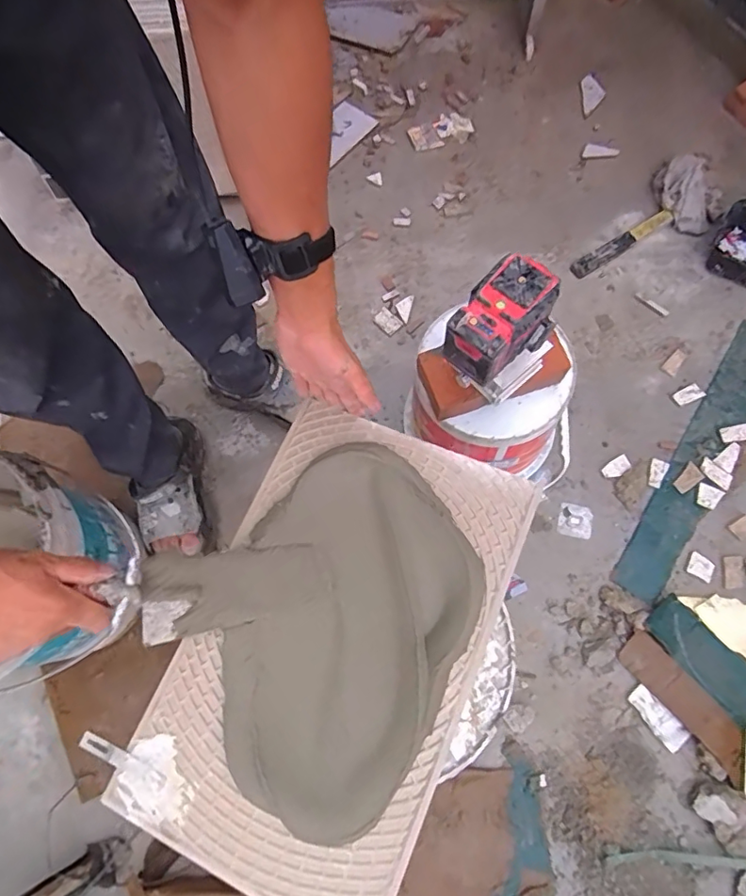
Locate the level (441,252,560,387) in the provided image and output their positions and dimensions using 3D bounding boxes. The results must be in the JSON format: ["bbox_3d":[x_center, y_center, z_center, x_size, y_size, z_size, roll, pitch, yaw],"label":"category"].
[{"bbox_3d":[0.153,-0.149,0.617,0.092,0.077,0.135,42,79,15],"label":"level"}]

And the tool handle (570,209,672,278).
[{"bbox_3d":[0.565,-0.469,1.196,0.307,0.025,0.048,-36,74,-9],"label":"tool handle"}]

